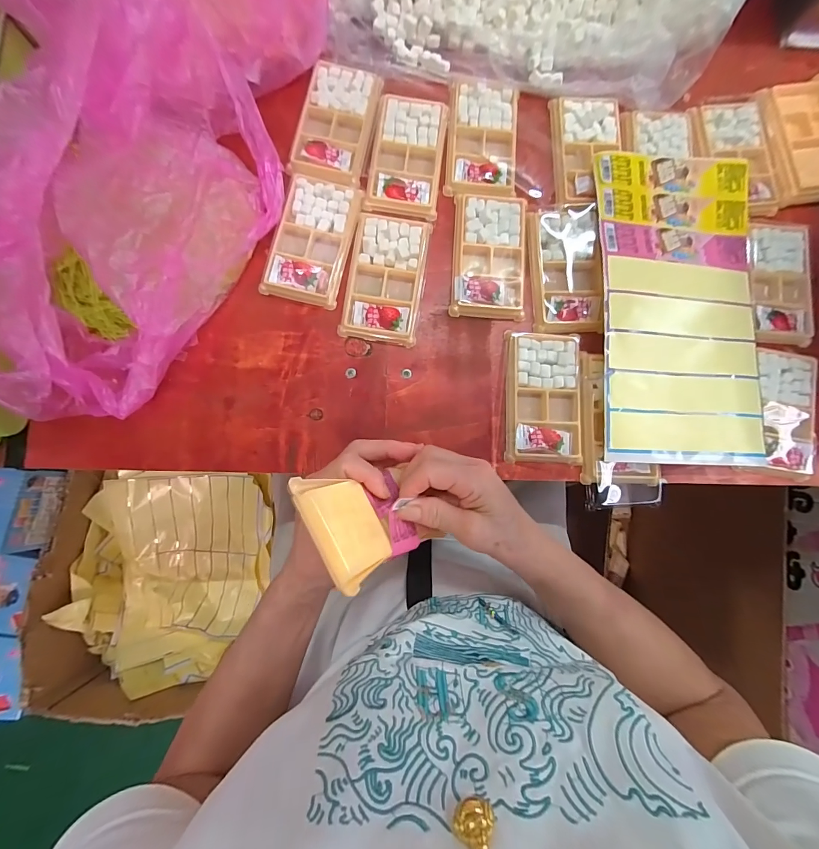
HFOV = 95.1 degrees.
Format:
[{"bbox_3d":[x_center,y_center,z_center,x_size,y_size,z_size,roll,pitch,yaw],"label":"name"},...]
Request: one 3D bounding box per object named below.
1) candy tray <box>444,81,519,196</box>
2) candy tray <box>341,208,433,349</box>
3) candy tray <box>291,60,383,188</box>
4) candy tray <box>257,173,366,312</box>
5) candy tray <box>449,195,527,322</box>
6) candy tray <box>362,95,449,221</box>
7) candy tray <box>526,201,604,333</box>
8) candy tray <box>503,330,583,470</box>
[{"bbox_3d":[0.082,-0.318,0.419,0.077,0.013,0.132,5,84,-2],"label":"candy tray"},{"bbox_3d":[-0.024,-0.155,0.393,0.078,0.012,0.134,9,83,-1],"label":"candy tray"},{"bbox_3d":[-0.080,-0.331,0.412,0.077,0.012,0.137,12,83,-1],"label":"candy tray"},{"bbox_3d":[-0.101,-0.195,0.396,0.079,0.010,0.131,14,83,-1],"label":"candy tray"},{"bbox_3d":[0.087,-0.182,0.399,0.078,0.012,0.134,3,84,-2],"label":"candy tray"},{"bbox_3d":[-0.001,-0.296,0.412,0.077,0.013,0.135,8,83,-1],"label":"candy tray"},{"bbox_3d":[0.170,-0.167,0.398,0.074,0.013,0.135,-3,84,-3],"label":"candy tray"},{"bbox_3d":[0.140,-0.028,0.386,0.077,0.017,0.135,2,84,-2],"label":"candy tray"}]

